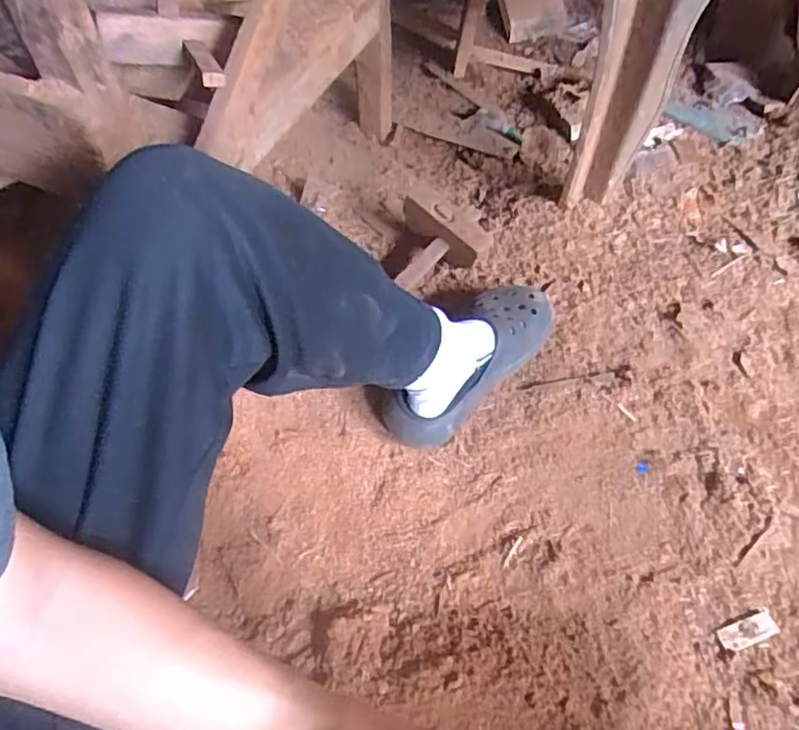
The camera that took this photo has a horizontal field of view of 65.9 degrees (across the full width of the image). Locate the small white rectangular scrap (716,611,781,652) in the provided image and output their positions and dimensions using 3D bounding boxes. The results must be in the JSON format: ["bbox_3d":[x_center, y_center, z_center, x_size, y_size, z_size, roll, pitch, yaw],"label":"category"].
[{"bbox_3d":[0.348,0.267,0.616,0.061,0.004,0.023,-17,61,-9],"label":"small white rectangular scrap"}]

